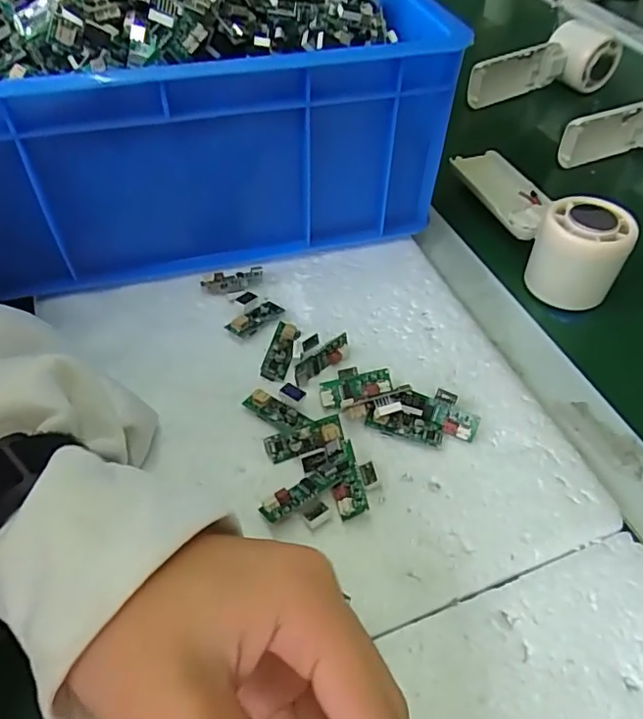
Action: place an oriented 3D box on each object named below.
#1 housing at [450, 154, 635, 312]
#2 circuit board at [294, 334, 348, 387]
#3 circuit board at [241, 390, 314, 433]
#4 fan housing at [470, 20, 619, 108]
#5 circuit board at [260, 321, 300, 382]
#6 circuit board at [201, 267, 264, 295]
[{"bbox_3d":[0.153,-0.113,0.398,0.048,0.054,0.165,-12,51,-10],"label":"housing"},{"bbox_3d":[0.000,0.001,0.306,0.038,0.014,0.004,-36,37,-23],"label":"circuit board"},{"bbox_3d":[-0.022,0.027,0.287,0.033,0.006,0.015,31,57,23],"label":"circuit board"},{"bbox_3d":[0.220,-0.296,0.559,0.170,0.058,0.048,-21,53,-17],"label":"fan housing"},{"bbox_3d":[-0.022,-0.005,0.313,0.014,0.006,0.038,11,51,9],"label":"circuit board"},{"bbox_3d":[-0.055,-0.048,0.346,0.038,0.008,0.014,-15,51,-12],"label":"circuit board"}]

